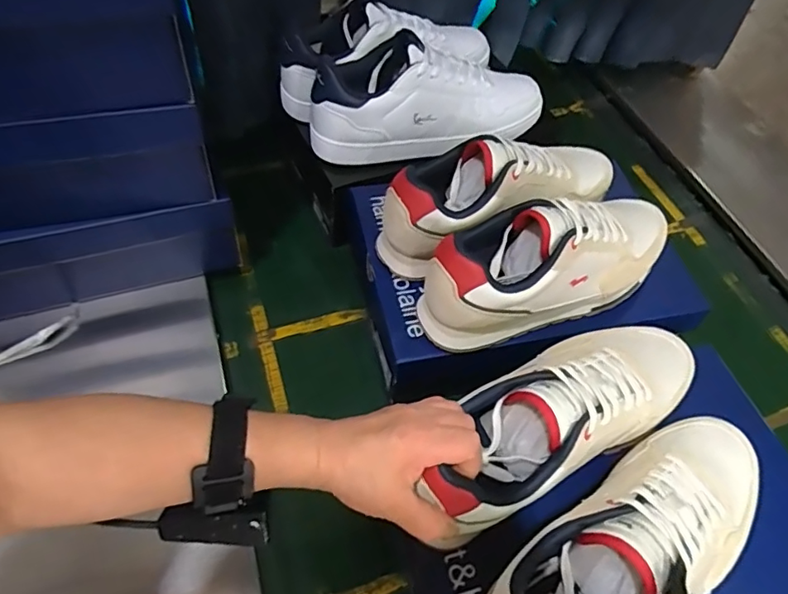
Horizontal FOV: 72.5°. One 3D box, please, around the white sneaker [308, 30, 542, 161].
[{"bbox_3d":[0.046,-0.244,0.656,0.306,0.106,0.098,-6,57,-13],"label":"white sneaker"}]

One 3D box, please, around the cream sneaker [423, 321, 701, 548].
[{"bbox_3d":[0.136,0.092,0.425,0.269,0.089,0.089,-22,60,-29],"label":"cream sneaker"}]

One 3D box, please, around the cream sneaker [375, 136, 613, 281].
[{"bbox_3d":[0.120,-0.108,0.569,0.282,0.108,0.093,-18,60,-20],"label":"cream sneaker"}]

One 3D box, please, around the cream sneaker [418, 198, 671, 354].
[{"bbox_3d":[0.159,-0.036,0.521,0.273,0.108,0.094,-18,60,-20],"label":"cream sneaker"}]

